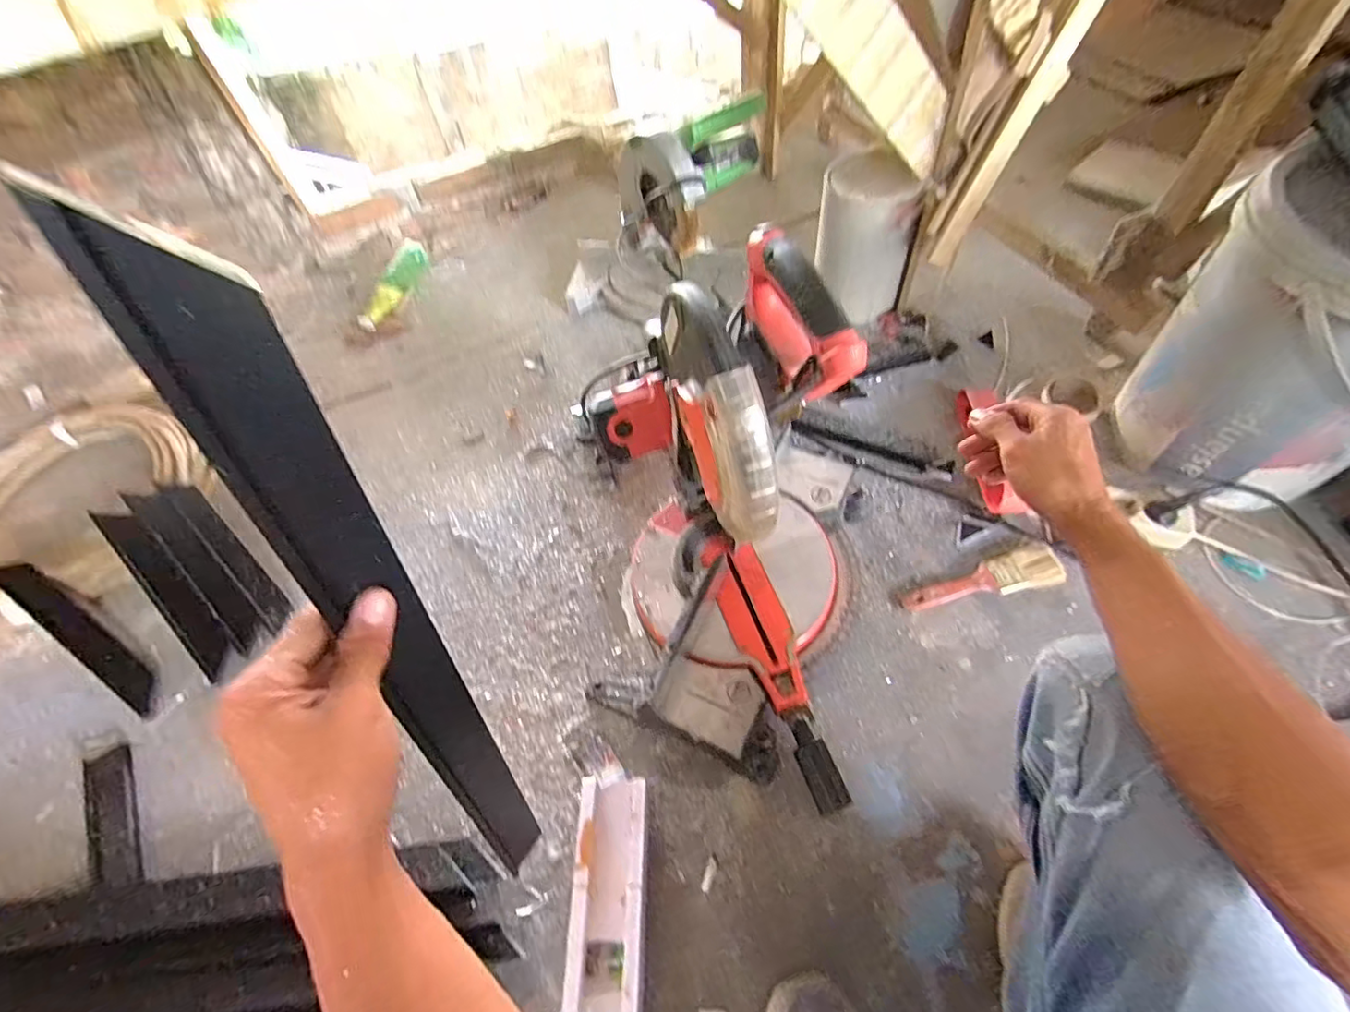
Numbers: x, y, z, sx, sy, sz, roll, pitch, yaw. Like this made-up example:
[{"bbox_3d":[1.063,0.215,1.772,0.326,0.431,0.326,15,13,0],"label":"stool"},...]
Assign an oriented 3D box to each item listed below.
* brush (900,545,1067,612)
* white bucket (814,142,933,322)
[{"bbox_3d":[0.426,0.104,0.821,0.212,0.014,0.057,-13,50,8],"label":"brush"},{"bbox_3d":[0.329,-0.467,1.026,0.159,0.220,0.150,11,59,12],"label":"white bucket"}]

